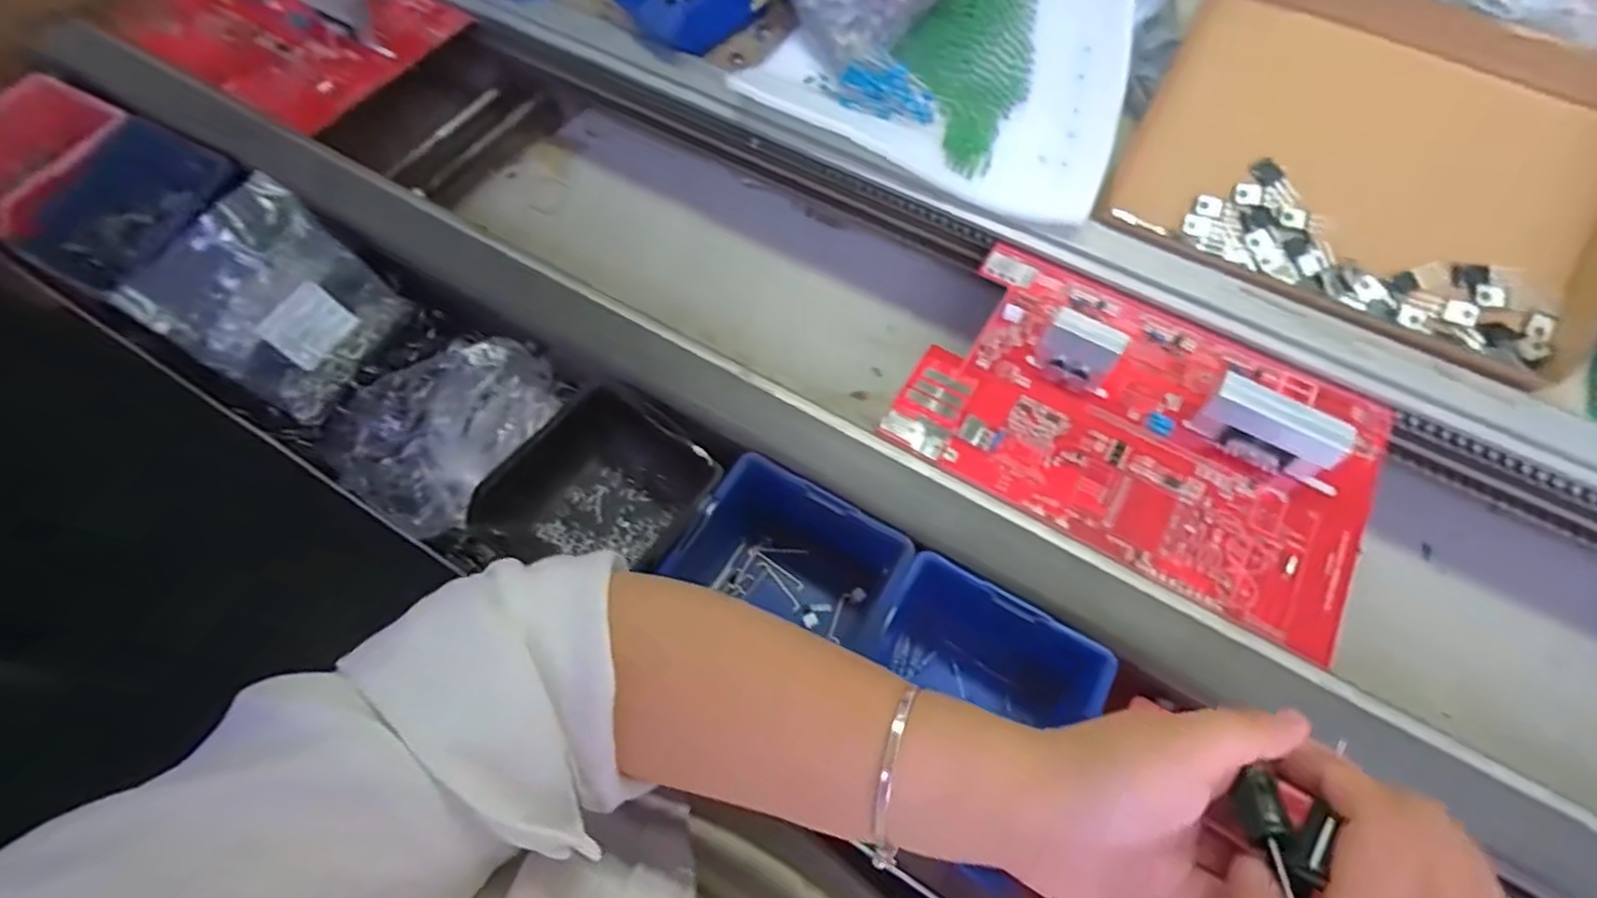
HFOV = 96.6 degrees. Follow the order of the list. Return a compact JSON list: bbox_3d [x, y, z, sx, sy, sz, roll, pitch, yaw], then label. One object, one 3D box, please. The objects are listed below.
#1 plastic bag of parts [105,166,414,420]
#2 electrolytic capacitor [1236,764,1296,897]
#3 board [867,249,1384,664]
[{"bbox_3d":[-0.356,-0.101,0.492,0.047,0.129,0.119,8,58,42],"label":"plastic bag of parts"},{"bbox_3d":[0.167,0.138,0.251,0.010,0.013,0.042,4,50,2],"label":"electrolytic capacitor"},{"bbox_3d":[0.223,-0.029,0.450,0.277,0.044,0.198,28,63,15],"label":"board"}]

